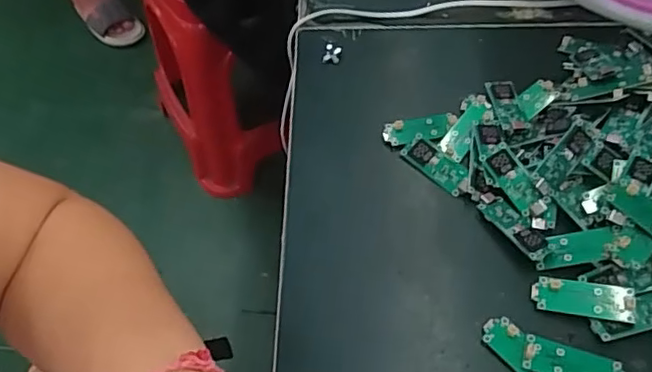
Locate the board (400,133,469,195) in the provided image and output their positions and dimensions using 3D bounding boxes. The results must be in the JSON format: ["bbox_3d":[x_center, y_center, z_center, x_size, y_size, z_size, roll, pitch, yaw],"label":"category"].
[{"bbox_3d":[0.071,-0.014,0.371,0.018,0.006,0.048,-39,63,-22],"label":"board"}]

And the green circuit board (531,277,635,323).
[{"bbox_3d":[0.139,0.061,0.312,0.051,0.004,0.019,5,71,19],"label":"green circuit board"}]

